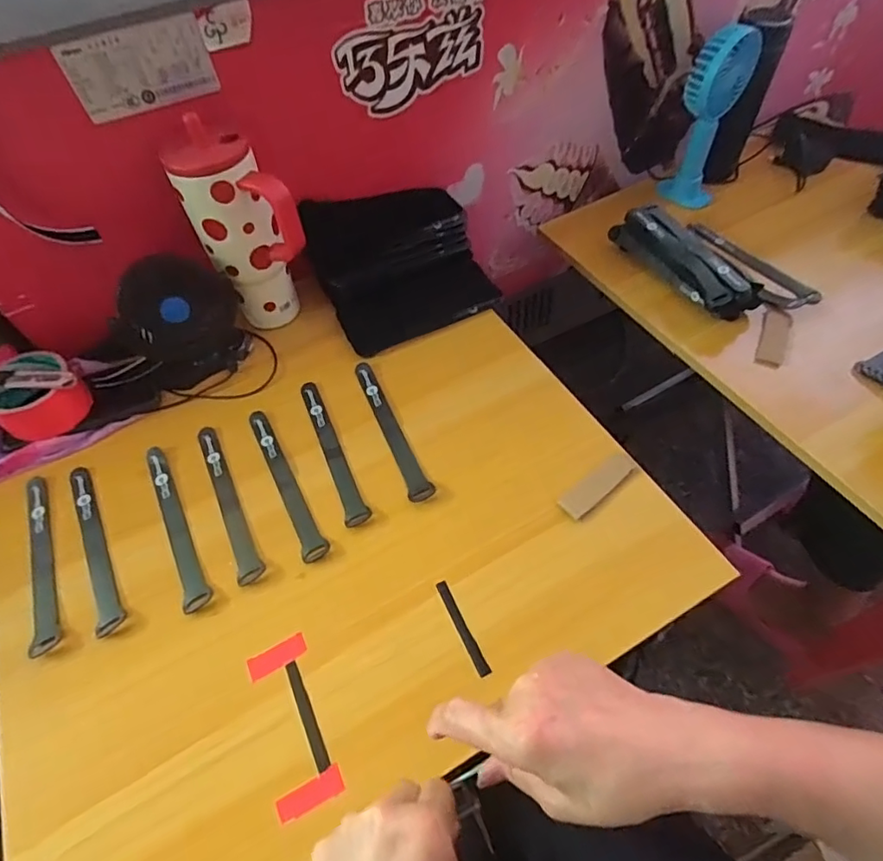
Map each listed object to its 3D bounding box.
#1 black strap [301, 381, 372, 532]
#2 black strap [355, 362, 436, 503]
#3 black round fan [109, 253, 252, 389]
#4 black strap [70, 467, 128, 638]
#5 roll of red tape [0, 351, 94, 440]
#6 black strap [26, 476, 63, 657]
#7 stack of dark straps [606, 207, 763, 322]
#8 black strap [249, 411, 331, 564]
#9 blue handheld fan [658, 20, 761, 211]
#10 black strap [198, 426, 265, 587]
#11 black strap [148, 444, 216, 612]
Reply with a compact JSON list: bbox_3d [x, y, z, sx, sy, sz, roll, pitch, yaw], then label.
[{"bbox_3d":[-0.114,0.018,0.554,0.024,0.004,0.190,-21,57,-9],"label":"black strap"},{"bbox_3d":[-0.054,-0.006,0.563,0.024,0.004,0.191,-21,57,-9],"label":"black strap"},{"bbox_3d":[-0.289,-0.120,0.587,0.120,0.125,0.074,-23,57,-11],"label":"black round fan"},{"bbox_3d":[-0.334,0.108,0.509,0.022,0.005,0.192,-27,58,-14],"label":"black strap"},{"bbox_3d":[-0.437,-0.037,0.570,0.102,0.063,0.090,38,67,26],"label":"roll of red tape"},{"bbox_3d":[-0.380,0.121,0.503,0.024,0.005,0.191,-23,57,-11],"label":"black strap"},{"bbox_3d":[0.313,-0.218,0.687,0.055,0.064,0.211,-27,58,-14],"label":"stack of dark straps"},{"bbox_3d":[-0.158,0.049,0.536,0.024,0.004,0.194,-25,58,-12],"label":"black strap"},{"bbox_3d":[0.367,-0.420,0.734,0.078,0.233,0.076,23,61,19],"label":"blue handheld fan"},{"bbox_3d":[-0.213,0.067,0.528,0.023,0.006,0.193,-24,58,-12],"label":"black strap"},{"bbox_3d":[-0.258,0.089,0.515,0.025,0.005,0.190,-26,58,-12],"label":"black strap"}]

